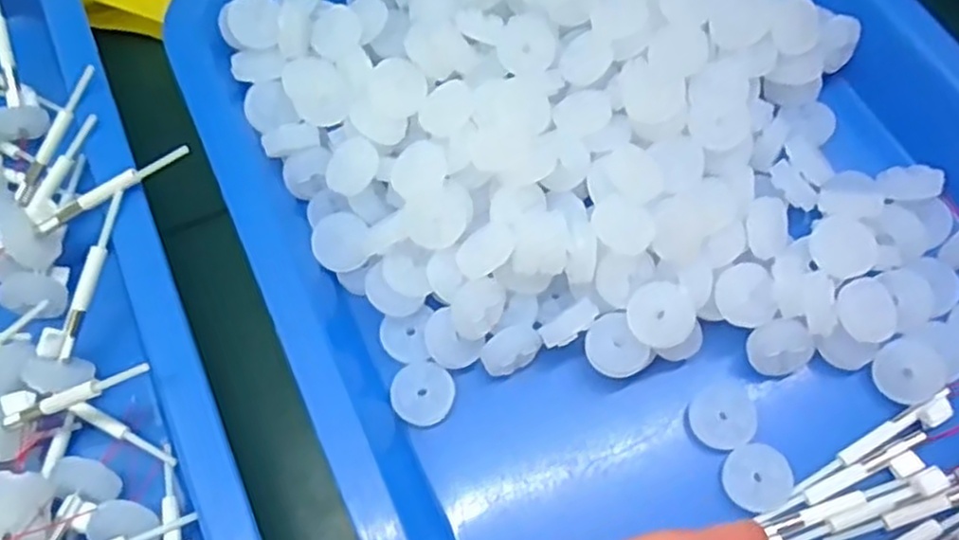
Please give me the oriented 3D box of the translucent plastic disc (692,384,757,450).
[{"bbox_3d":[0.080,0.048,0.247,0.021,0.004,0.020,0,67,0],"label":"translucent plastic disc"}]

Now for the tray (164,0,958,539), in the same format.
[{"bbox_3d":[0.054,-0.025,0.262,0.252,0.036,0.329,-25,69,-10],"label":"tray"}]

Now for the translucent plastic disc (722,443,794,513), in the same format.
[{"bbox_3d":[0.088,0.065,0.238,0.020,0.004,0.020,0,67,0],"label":"translucent plastic disc"}]

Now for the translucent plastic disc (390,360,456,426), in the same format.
[{"bbox_3d":[-0.019,0.042,0.254,0.021,0.006,0.021,0,67,0],"label":"translucent plastic disc"}]

